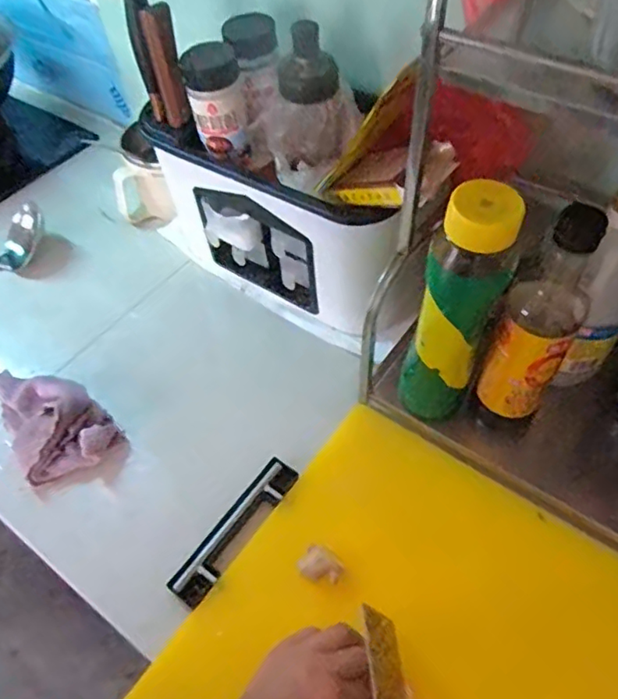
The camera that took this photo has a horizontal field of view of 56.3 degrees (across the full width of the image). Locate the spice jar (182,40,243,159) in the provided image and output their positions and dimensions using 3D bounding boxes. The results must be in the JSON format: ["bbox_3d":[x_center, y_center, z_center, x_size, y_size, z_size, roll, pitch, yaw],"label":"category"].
[{"bbox_3d":[-0.095,-0.256,0.596,0.056,0.092,0.050,-8,53,-2],"label":"spice jar"}]

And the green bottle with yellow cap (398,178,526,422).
[{"bbox_3d":[0.123,-0.020,0.505,0.075,0.256,0.056,8,54,10],"label":"green bottle with yellow cap"}]

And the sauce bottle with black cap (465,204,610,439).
[{"bbox_3d":[0.185,-0.004,0.493,0.064,0.252,0.049,20,57,18],"label":"sauce bottle with black cap"}]

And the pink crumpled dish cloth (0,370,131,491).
[{"bbox_3d":[-0.280,0.071,0.627,0.099,0.044,0.189,-34,58,-20],"label":"pink crumpled dish cloth"}]

